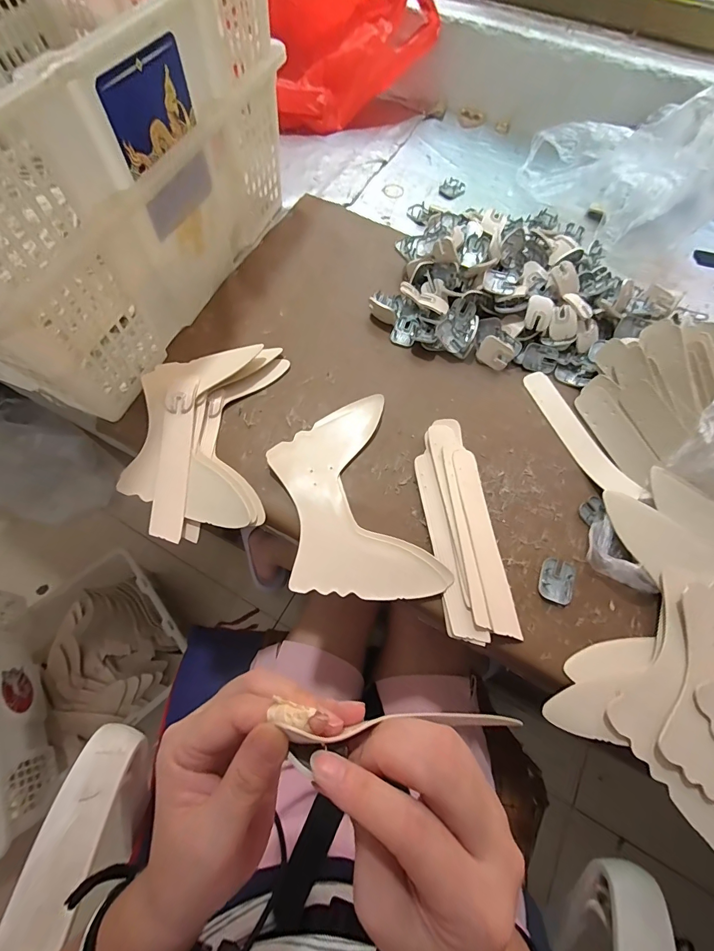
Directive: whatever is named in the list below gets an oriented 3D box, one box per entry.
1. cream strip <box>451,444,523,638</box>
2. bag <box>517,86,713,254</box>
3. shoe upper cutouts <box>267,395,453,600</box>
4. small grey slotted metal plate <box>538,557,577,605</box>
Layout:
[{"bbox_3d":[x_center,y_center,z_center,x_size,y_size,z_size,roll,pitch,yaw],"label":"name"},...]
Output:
[{"bbox_3d":[0.124,0.058,0.376,0.034,0.004,0.182,3,65,-25],"label":"cream strip"},{"bbox_3d":[0.353,-0.421,0.508,0.276,0.158,0.114,38,71,14],"label":"bag"},{"bbox_3d":[-0.010,0.025,0.387,0.135,0.012,0.214,-18,68,-4],"label":"shoe upper cutouts"},{"bbox_3d":[0.190,0.100,0.366,0.031,0.004,0.039,18,70,10],"label":"small grey slotted metal plate"}]

